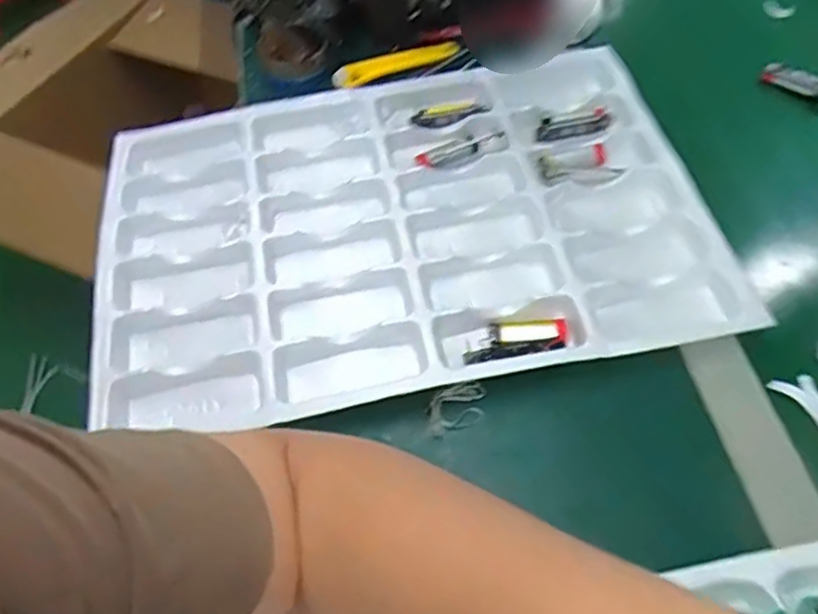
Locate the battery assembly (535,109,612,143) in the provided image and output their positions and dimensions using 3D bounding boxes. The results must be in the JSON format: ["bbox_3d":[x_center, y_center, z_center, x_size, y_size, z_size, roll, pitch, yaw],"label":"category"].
[{"bbox_3d":[0.144,-0.159,0.586,0.065,0.011,0.017,-10,55,-4],"label":"battery assembly"}]

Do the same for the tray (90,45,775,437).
[{"bbox_3d":[-0.005,-0.071,0.528,0.453,0.025,0.299,-10,55,-4],"label":"tray"}]

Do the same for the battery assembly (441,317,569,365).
[{"bbox_3d":[0.069,0.023,0.471,0.085,0.015,0.029,-7,55,-2],"label":"battery assembly"}]

